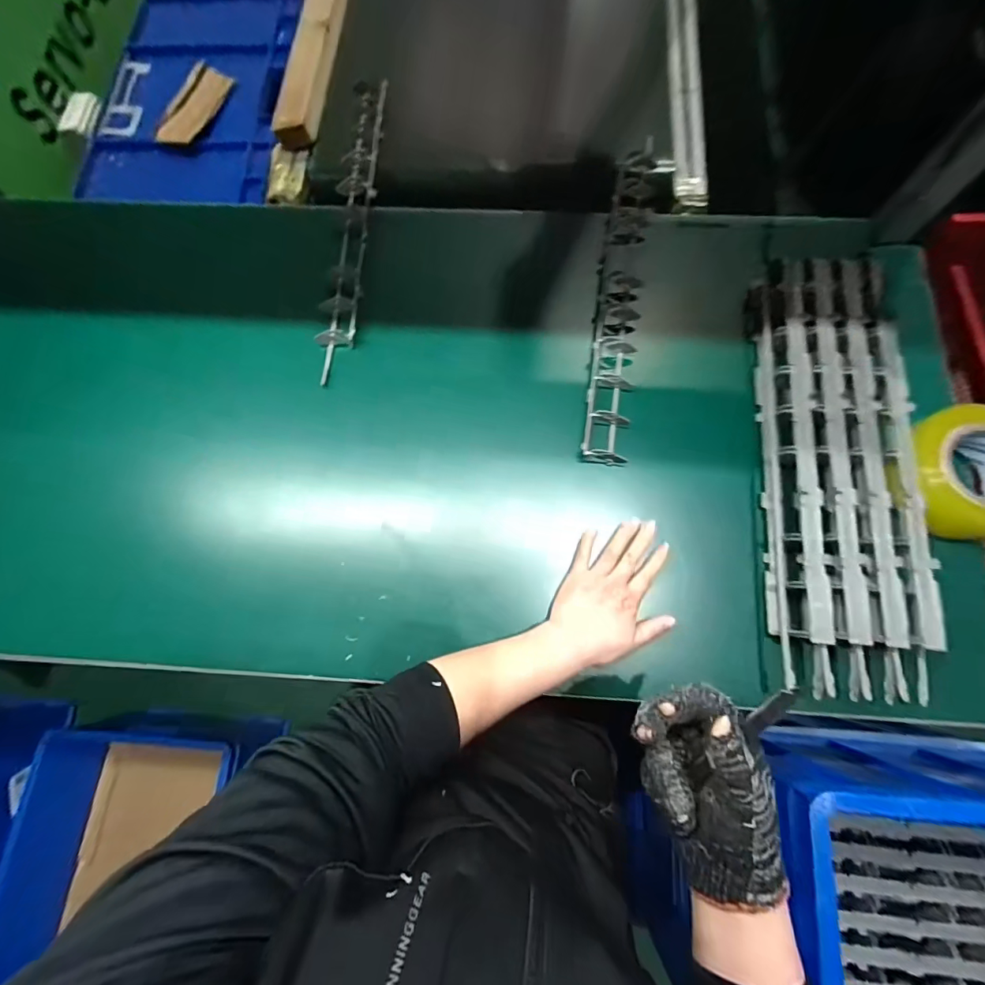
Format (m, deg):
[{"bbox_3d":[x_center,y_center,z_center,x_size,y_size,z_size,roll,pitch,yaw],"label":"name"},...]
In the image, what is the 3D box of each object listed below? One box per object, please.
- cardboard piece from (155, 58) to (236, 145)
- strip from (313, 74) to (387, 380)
[{"bbox_3d":[-0.492,-0.648,0.757,0.068,0.028,0.174,12,75,5],"label":"cardboard piece"},{"bbox_3d":[-0.184,-0.362,0.596,0.050,0.025,0.453,2,74,3],"label":"strip"}]

